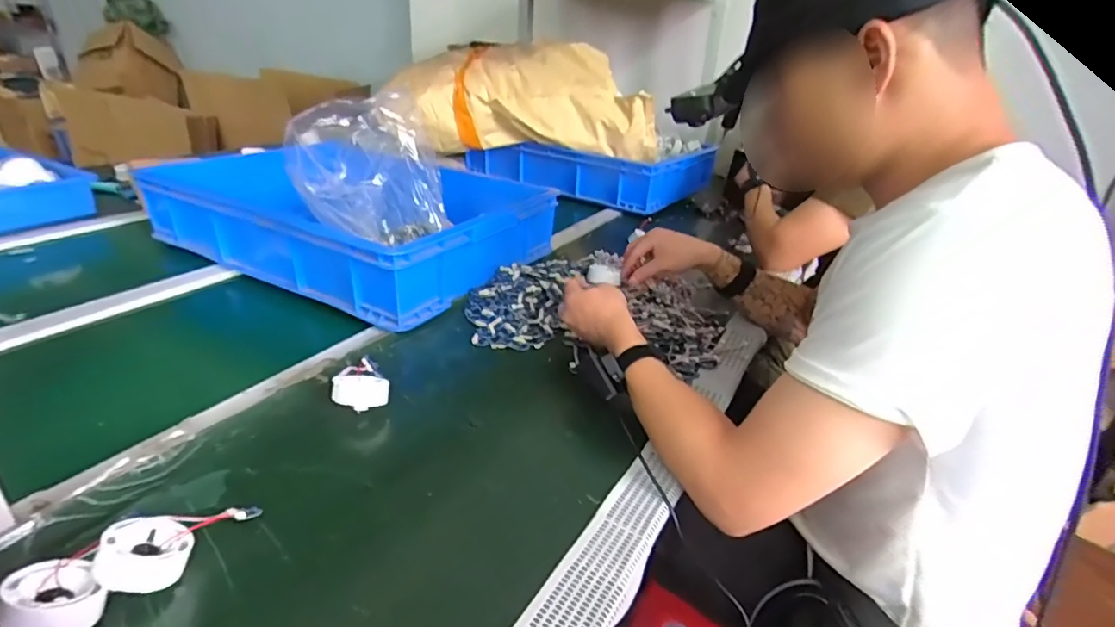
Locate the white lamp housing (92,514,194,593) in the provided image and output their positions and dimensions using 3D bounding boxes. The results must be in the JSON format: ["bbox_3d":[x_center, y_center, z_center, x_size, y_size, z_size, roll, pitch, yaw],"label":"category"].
[{"bbox_3d":[-0.300,0.174,0.398,0.054,0.032,0.056,21,25,-10],"label":"white lamp housing"}]

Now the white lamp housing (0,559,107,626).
[{"bbox_3d":[-0.333,0.188,0.360,0.055,0.027,0.055,33,7,31],"label":"white lamp housing"}]

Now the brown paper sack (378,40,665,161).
[{"bbox_3d":[-0.076,-0.541,1.379,0.657,0.231,0.260,4,27,-2],"label":"brown paper sack"}]

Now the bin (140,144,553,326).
[{"bbox_3d":[-0.330,-0.180,0.949,0.547,0.105,0.424,19,30,25],"label":"bin"}]

